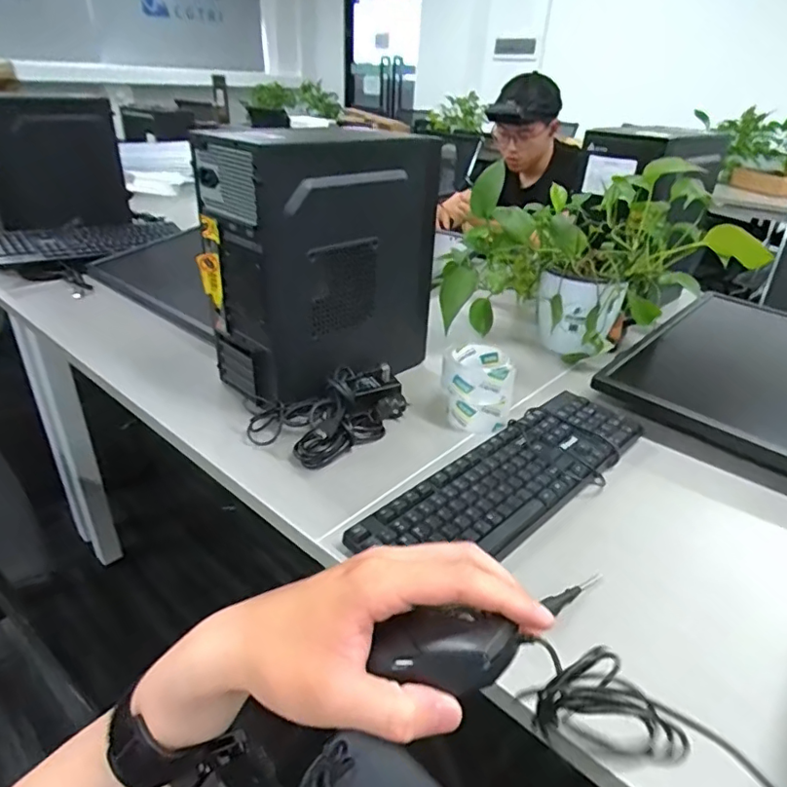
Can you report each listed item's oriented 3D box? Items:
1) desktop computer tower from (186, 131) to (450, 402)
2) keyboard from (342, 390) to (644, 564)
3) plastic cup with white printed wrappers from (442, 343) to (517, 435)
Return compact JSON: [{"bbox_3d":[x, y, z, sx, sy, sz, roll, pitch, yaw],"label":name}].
[{"bbox_3d":[-0.087,-0.194,0.797,0.315,0.314,0.164,-23,38,-37],"label":"desktop computer tower"},{"bbox_3d":[0.143,0.099,0.648,0.126,0.026,0.416,28,38,36],"label":"keyboard"},{"bbox_3d":[0.121,-0.009,0.784,0.097,0.102,0.110,8,30,10],"label":"plastic cup with white printed wrappers"}]

